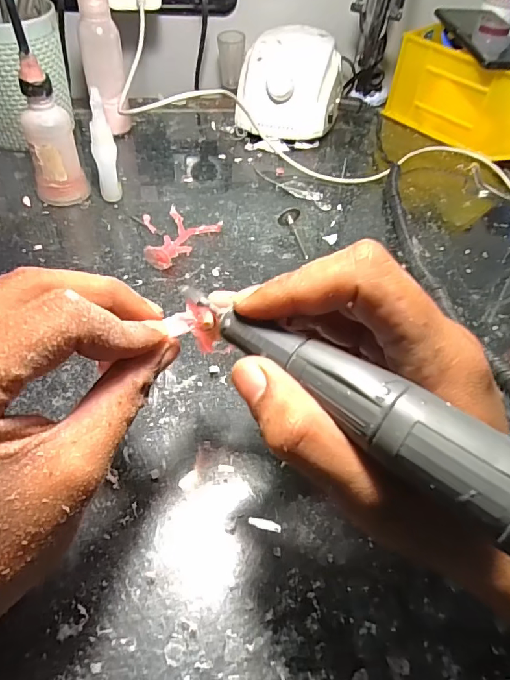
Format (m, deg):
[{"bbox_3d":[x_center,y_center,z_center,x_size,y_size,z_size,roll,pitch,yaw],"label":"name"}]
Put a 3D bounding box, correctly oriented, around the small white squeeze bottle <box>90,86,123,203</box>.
[{"bbox_3d":[-0.125,-0.157,0.377,0.018,0.086,0.017,-6,51,-10],"label":"small white squeeze bottle"}]

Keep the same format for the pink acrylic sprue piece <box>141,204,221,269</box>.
[{"bbox_3d":[-0.058,-0.082,0.367,0.063,0.017,0.067,-2,50,-7],"label":"pink acrylic sprue piece"}]

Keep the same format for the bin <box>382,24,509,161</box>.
[{"bbox_3d":[0.249,-0.276,0.512,0.098,0.088,0.166,-32,60,-28],"label":"bin"}]

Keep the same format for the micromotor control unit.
[{"bbox_3d":[0.040,-0.276,0.497,0.107,0.080,0.124,10,50,2],"label":"micromotor control unit"}]

